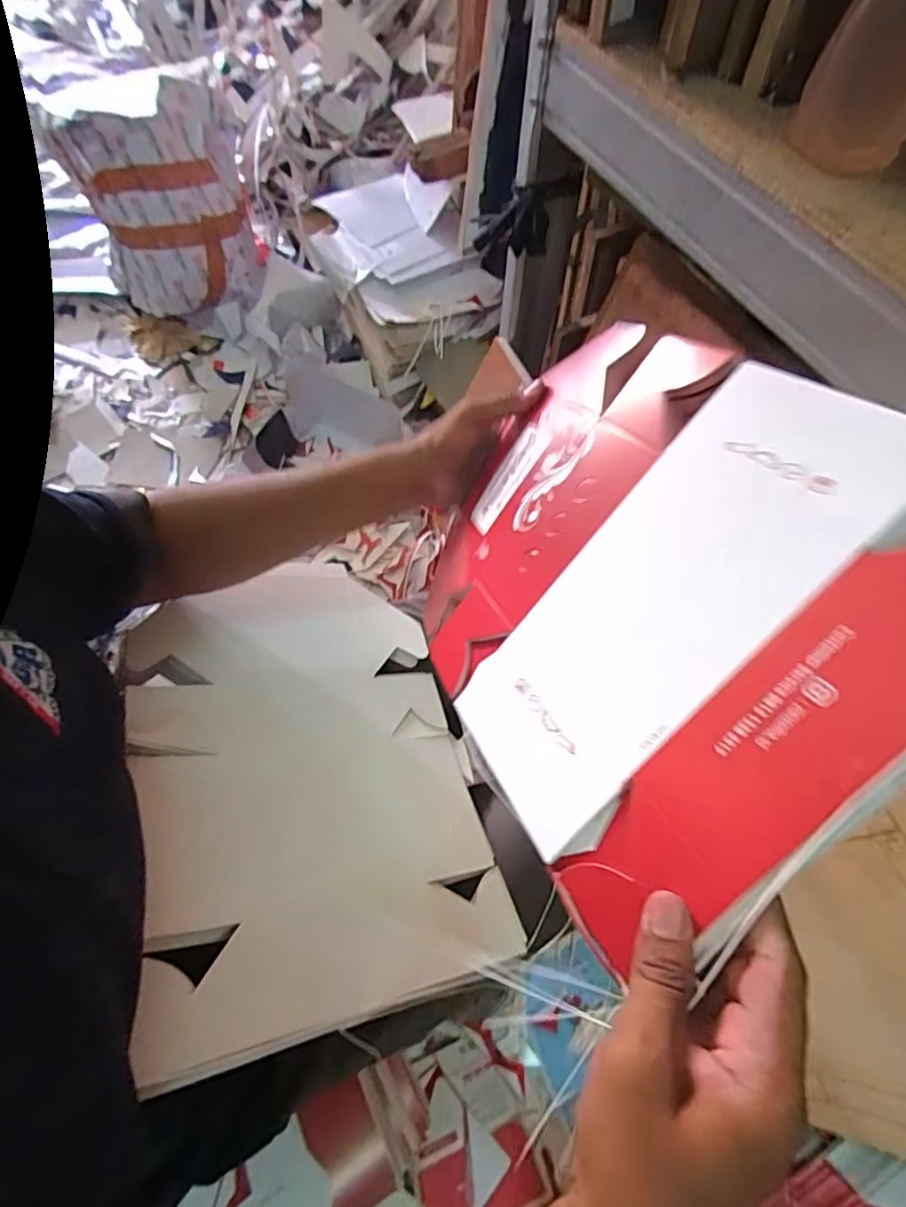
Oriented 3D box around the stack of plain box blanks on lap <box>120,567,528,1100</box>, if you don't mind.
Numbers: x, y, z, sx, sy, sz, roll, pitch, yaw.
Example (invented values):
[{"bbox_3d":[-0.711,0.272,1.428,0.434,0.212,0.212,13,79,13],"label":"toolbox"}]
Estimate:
[{"bbox_3d":[-0.113,0.119,0.461,0.262,0.031,0.372,3,47,-36],"label":"stack of plain box blanks on lap"}]

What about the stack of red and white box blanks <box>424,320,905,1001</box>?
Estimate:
[{"bbox_3d":[0.098,-0.017,0.334,0.264,0.022,0.338,-50,40,14],"label":"stack of red and white box blanks"}]

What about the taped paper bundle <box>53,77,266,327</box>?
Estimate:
[{"bbox_3d":[-0.651,-0.898,1.288,0.357,0.362,0.275,-15,64,-11],"label":"taped paper bundle"}]

